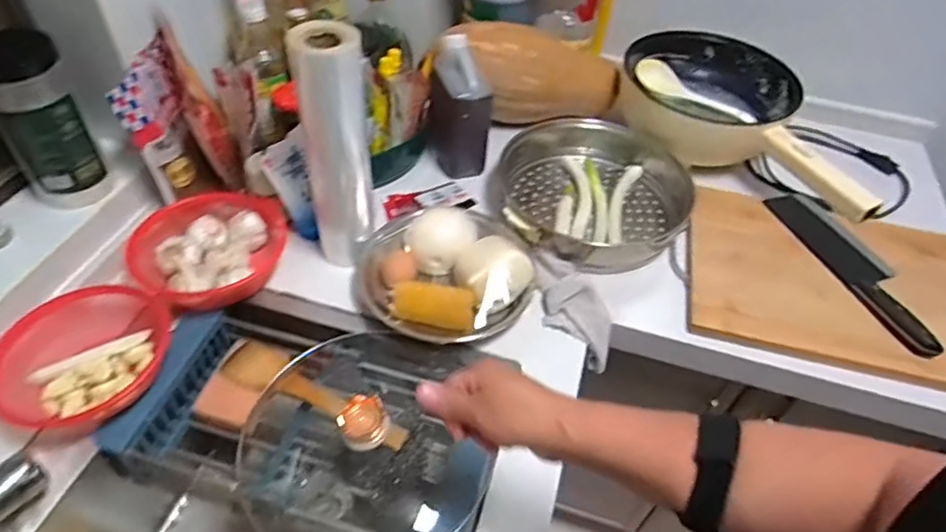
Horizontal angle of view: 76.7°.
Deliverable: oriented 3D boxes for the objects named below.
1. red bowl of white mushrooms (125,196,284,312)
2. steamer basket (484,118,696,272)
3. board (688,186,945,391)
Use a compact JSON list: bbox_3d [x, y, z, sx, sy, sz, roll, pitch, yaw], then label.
[{"bbox_3d":[-0.321,-0.023,0.743,0.143,0.055,0.175,35,54,25],"label":"red bowl of white mushrooms"},{"bbox_3d":[0.165,-0.108,0.864,0.271,0.089,0.283,2,47,-3],"label":"steamer basket"},{"bbox_3d":[0.482,0.024,0.786,0.378,0.035,0.263,14,48,8],"label":"board"}]

